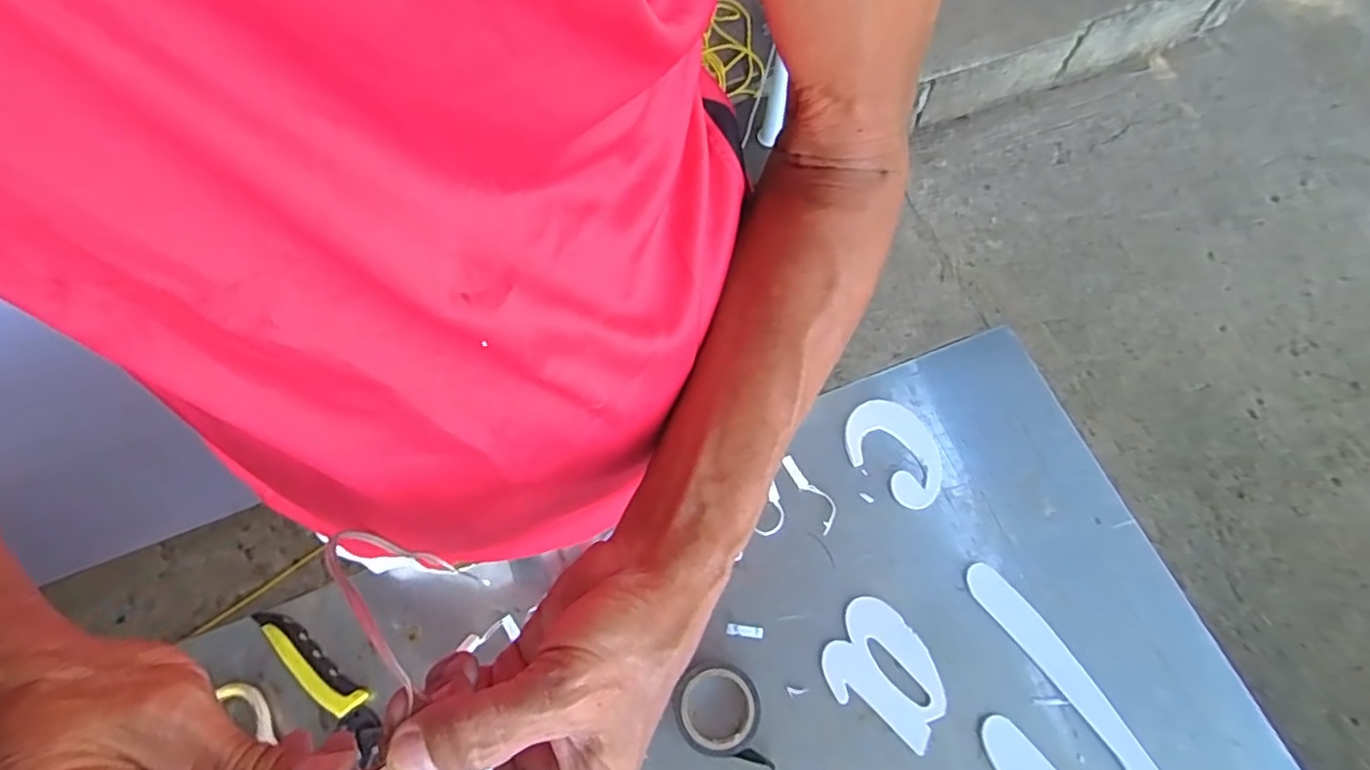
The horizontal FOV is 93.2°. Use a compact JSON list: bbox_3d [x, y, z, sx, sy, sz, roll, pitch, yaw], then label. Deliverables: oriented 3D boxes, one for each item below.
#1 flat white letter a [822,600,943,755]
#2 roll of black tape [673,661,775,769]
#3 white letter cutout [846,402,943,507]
[{"bbox_3d":[0.143,0.198,0.453,0.083,0.004,0.070,31,71,12],"label":"flat white letter a"},{"bbox_3d":[0.023,0.221,0.432,0.056,0.024,0.066,-7,68,-3],"label":"roll of black tape"},{"bbox_3d":[0.167,0.050,0.511,0.084,0.009,0.063,39,72,14],"label":"white letter cutout"}]

